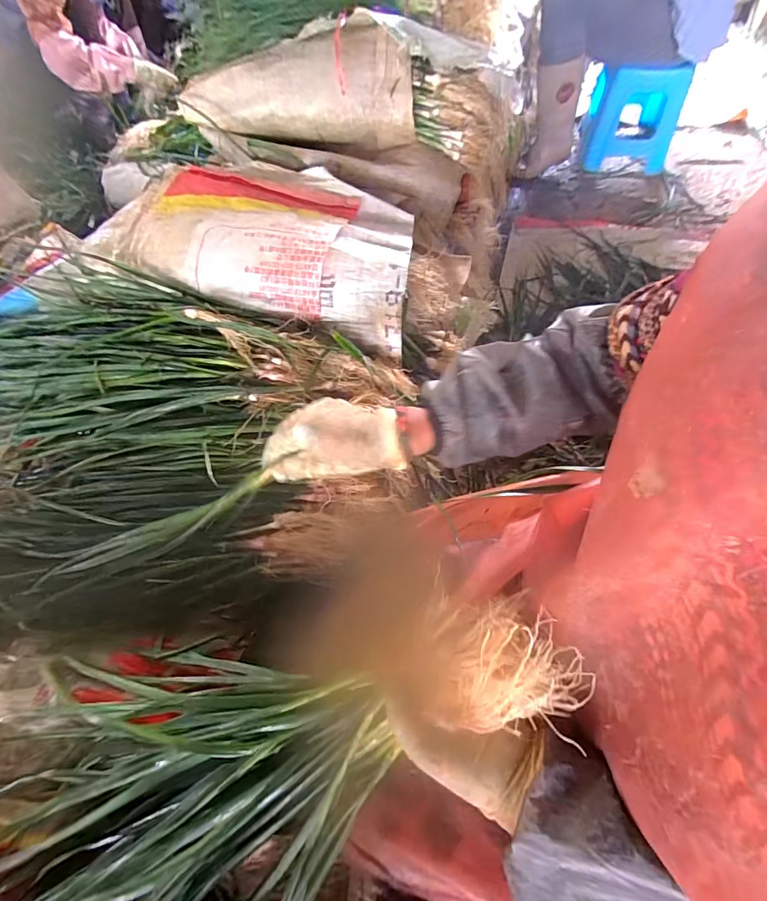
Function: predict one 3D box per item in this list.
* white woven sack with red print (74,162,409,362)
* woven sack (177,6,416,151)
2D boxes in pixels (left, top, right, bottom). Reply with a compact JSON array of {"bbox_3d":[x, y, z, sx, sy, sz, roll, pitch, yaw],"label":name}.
[{"bbox_3d":[-0.178,-0.332,0.650,0.469,0.118,0.296,9,61,10],"label":"white woven sack with red print"},{"bbox_3d":[-0.158,-0.661,0.770,0.418,0.139,0.134,-4,60,2],"label":"woven sack"}]

